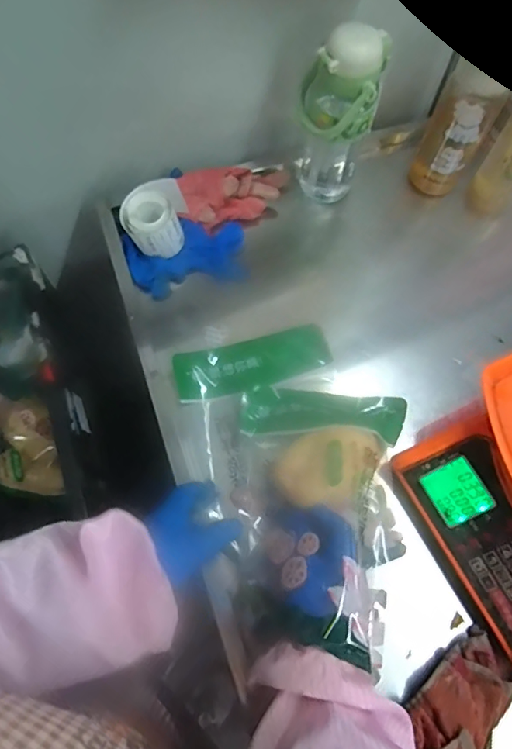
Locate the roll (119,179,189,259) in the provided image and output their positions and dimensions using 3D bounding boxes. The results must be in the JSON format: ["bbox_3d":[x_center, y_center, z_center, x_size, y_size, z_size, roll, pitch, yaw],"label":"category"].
[{"bbox_3d":[-0.131,-0.201,0.643,0.086,0.061,0.070,-18,69,-8],"label":"roll"}]

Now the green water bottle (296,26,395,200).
[{"bbox_3d":[0.097,-0.317,0.622,0.096,0.226,0.077,11,68,4],"label":"green water bottle"}]

